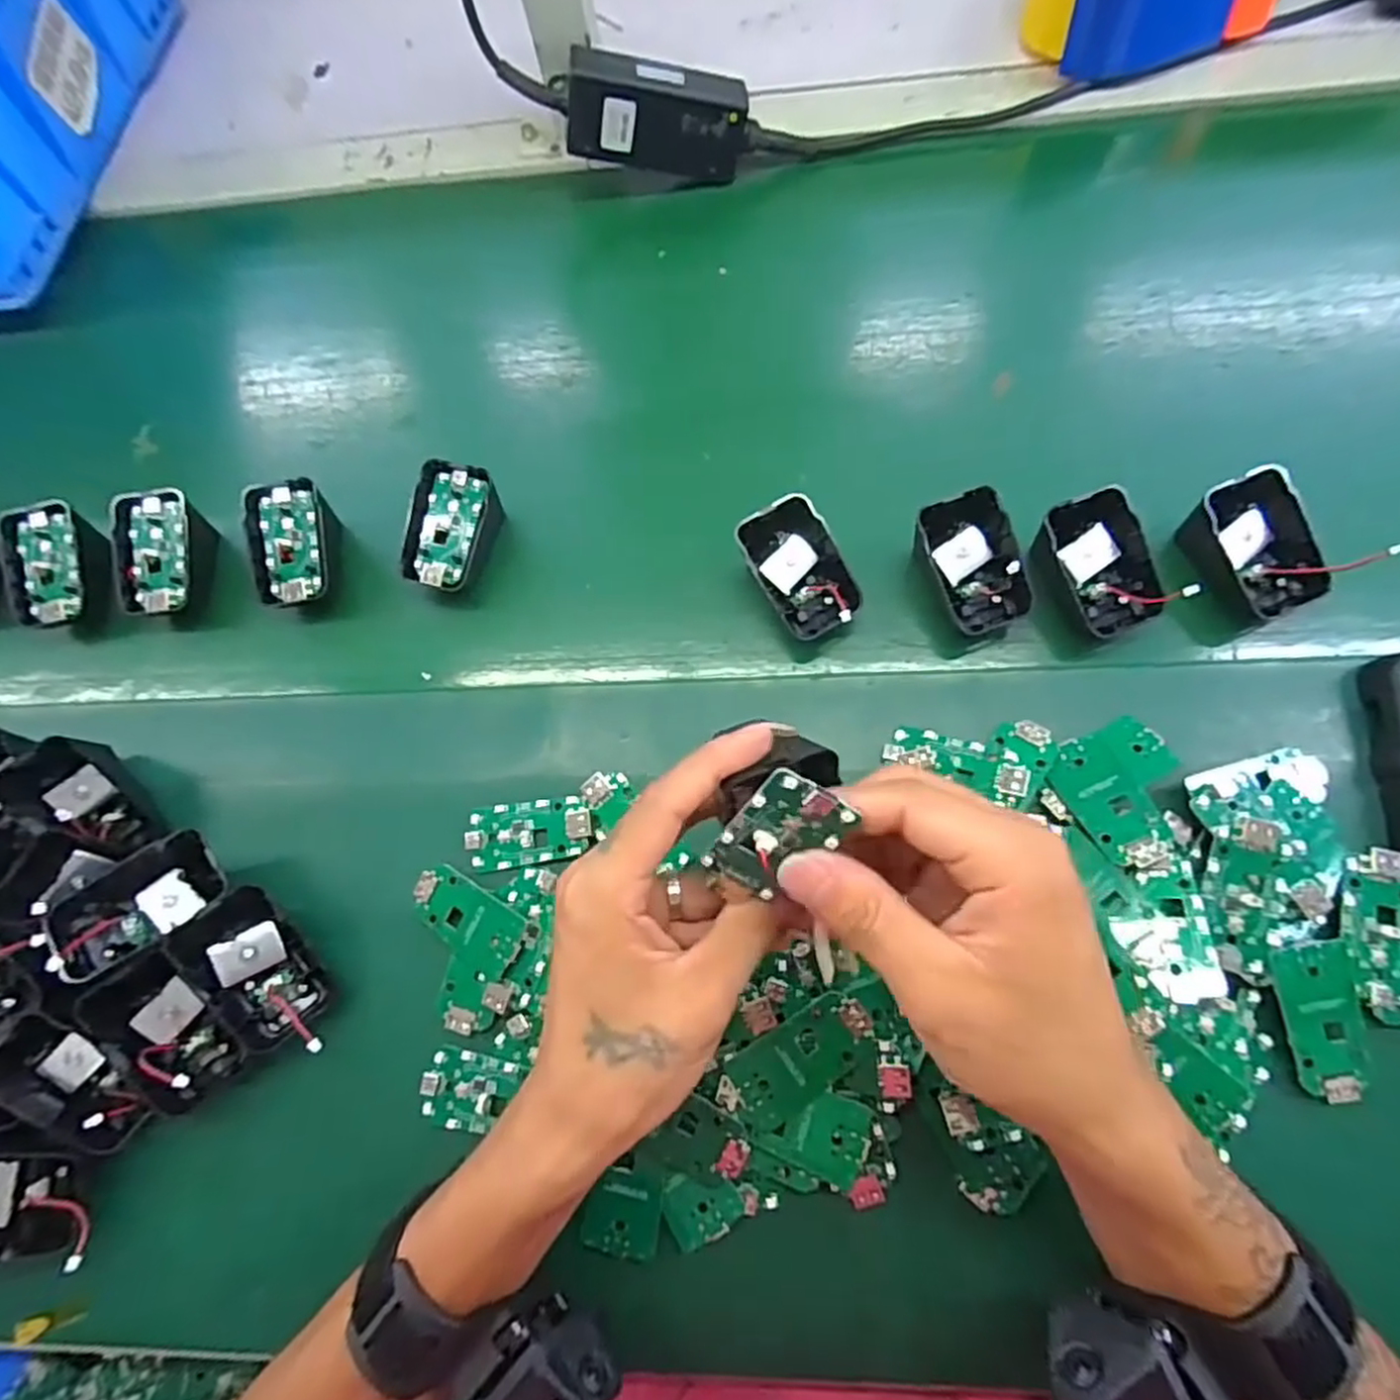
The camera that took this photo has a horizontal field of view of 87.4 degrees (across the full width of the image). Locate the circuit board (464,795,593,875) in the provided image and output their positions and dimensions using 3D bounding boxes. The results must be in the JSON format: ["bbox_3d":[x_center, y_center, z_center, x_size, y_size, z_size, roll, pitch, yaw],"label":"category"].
[{"bbox_3d":[-0.084,0.065,0.362,0.061,0.007,0.031,-10,74,-1],"label":"circuit board"}]

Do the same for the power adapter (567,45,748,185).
[{"bbox_3d":[-0.029,-0.382,0.482,0.113,0.050,0.031,0,73,-15],"label":"power adapter"}]

